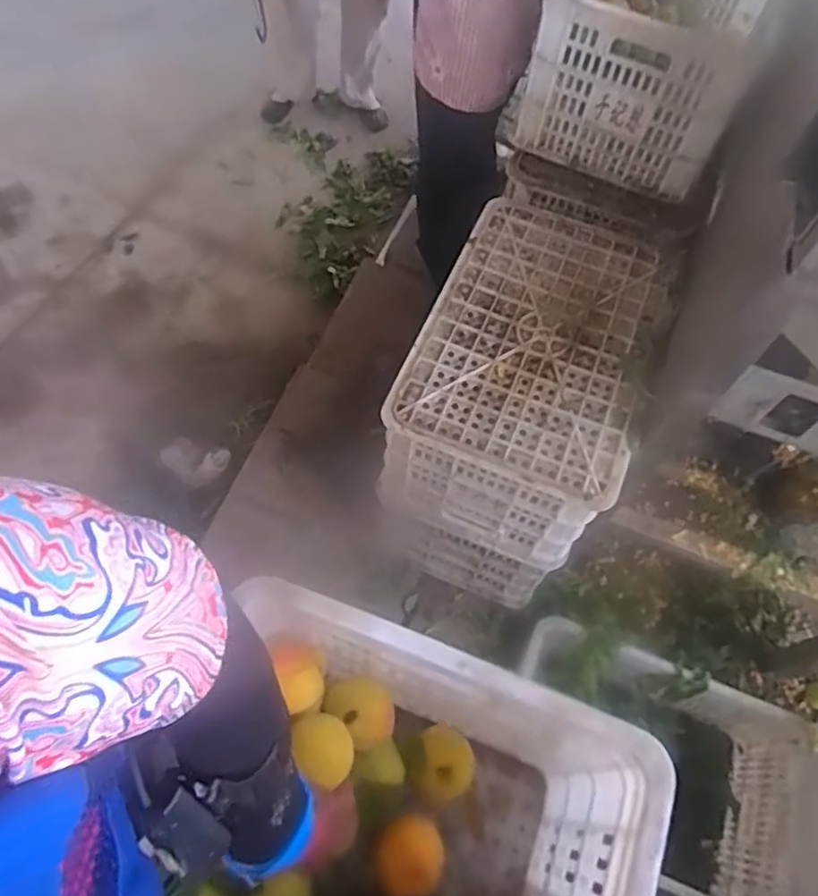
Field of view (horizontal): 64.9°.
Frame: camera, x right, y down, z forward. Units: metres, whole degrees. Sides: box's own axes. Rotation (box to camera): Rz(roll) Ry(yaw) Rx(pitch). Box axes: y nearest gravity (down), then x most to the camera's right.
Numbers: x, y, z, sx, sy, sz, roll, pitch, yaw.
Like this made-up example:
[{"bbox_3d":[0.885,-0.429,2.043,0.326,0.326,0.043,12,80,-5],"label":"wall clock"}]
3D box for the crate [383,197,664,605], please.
[{"bbox_3d":[0.191,-0.066,1.201,0.340,0.489,0.503,21,63,7],"label":"crate"}]

